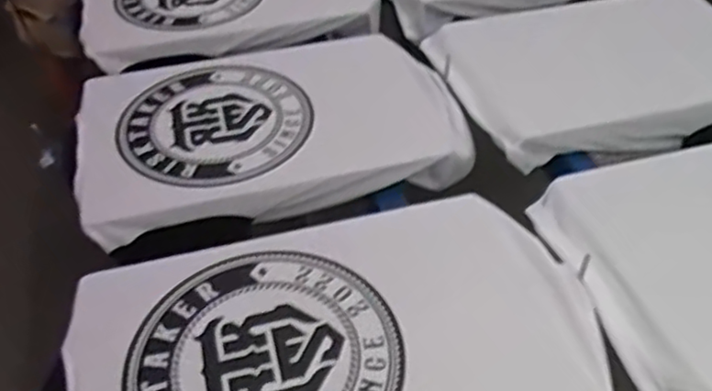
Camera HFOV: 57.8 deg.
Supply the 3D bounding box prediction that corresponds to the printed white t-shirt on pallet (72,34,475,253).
[{"bbox_3d":[-0.161,-0.130,1.236,0.690,0.112,0.470,-14,46,-13],"label":"printed white t-shirt on pallet"}]

